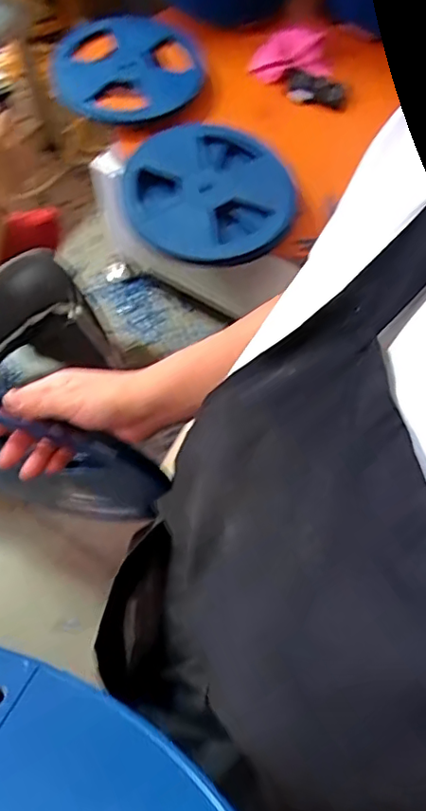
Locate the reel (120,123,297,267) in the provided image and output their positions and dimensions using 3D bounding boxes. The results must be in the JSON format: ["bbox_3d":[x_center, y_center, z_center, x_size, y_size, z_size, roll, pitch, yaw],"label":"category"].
[{"bbox_3d":[-0.008,-0.384,1.038,0.310,0.045,0.301,-12,67,-7],"label":"reel"}]

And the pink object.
[{"bbox_3d":[0.164,-0.764,1.231,0.166,0.048,0.132,-7,66,-5],"label":"pink object"}]

